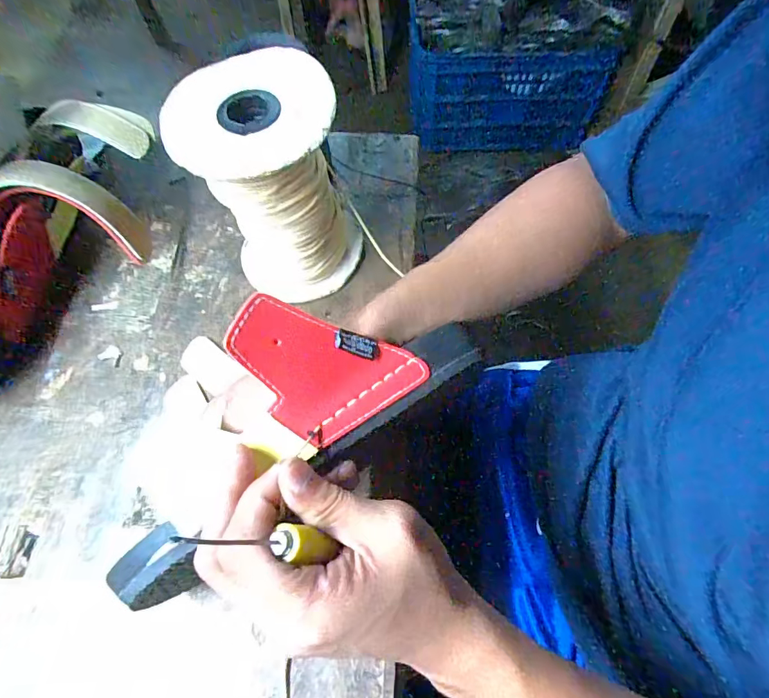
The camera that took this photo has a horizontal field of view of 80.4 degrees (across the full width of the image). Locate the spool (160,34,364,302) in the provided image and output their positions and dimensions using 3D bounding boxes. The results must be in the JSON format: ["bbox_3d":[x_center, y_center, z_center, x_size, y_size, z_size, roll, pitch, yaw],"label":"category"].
[{"bbox_3d":[-0.078,-0.111,0.325,0.098,0.149,0.094,-1,64,2],"label":"spool"}]

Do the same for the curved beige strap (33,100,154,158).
[{"bbox_3d":[-0.213,-0.167,0.338,0.070,0.014,0.035,5,60,-28],"label":"curved beige strap"}]

